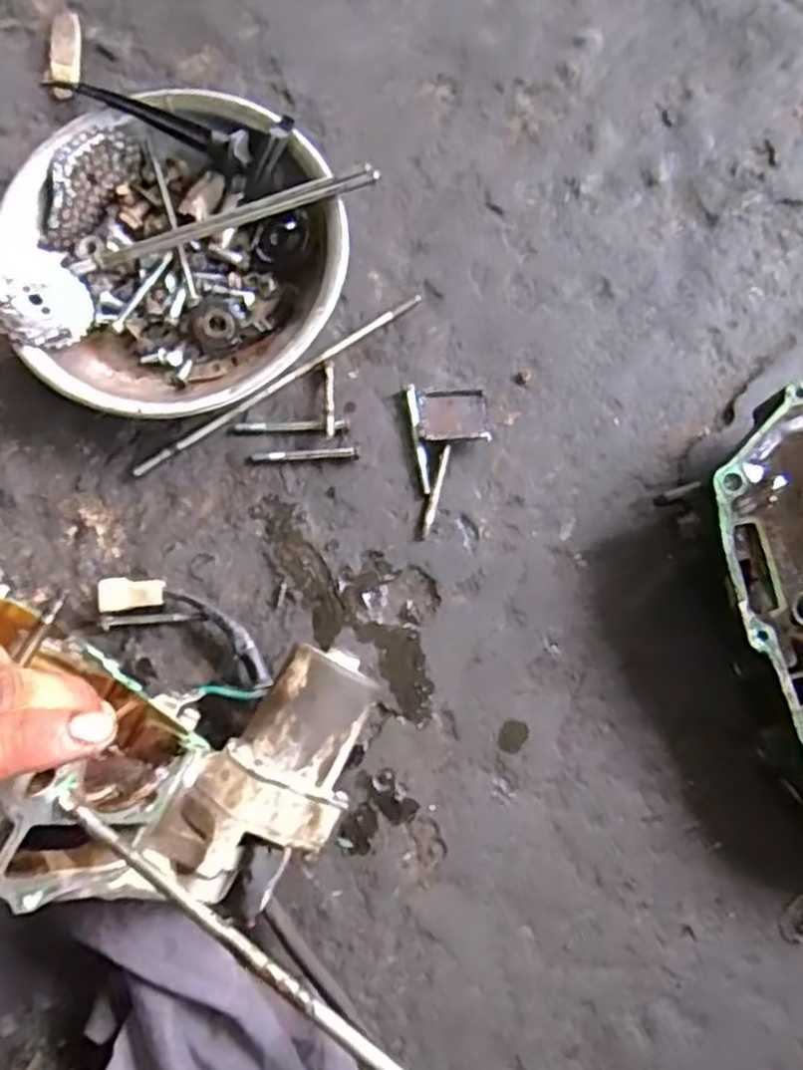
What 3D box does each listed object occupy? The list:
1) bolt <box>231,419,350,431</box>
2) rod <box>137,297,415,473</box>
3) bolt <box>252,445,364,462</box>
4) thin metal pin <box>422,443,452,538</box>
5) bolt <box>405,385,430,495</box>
[{"bbox_3d":[-0.066,-0.066,0.453,0.069,0.006,0.007,-1,77,0],"label":"bolt"},{"bbox_3d":[-0.075,-0.094,0.461,0.204,0.008,0.007,-33,79,-7],"label":"rod"},{"bbox_3d":[-0.058,-0.048,0.450,0.065,0.006,0.007,-3,77,0],"label":"bolt"},{"bbox_3d":[0.020,-0.025,0.442,0.005,0.004,0.056,13,78,4],"label":"thin metal pin"},{"bbox_3d":[0.010,-0.058,0.451,0.006,0.005,0.069,-8,77,-1],"label":"bolt"}]

